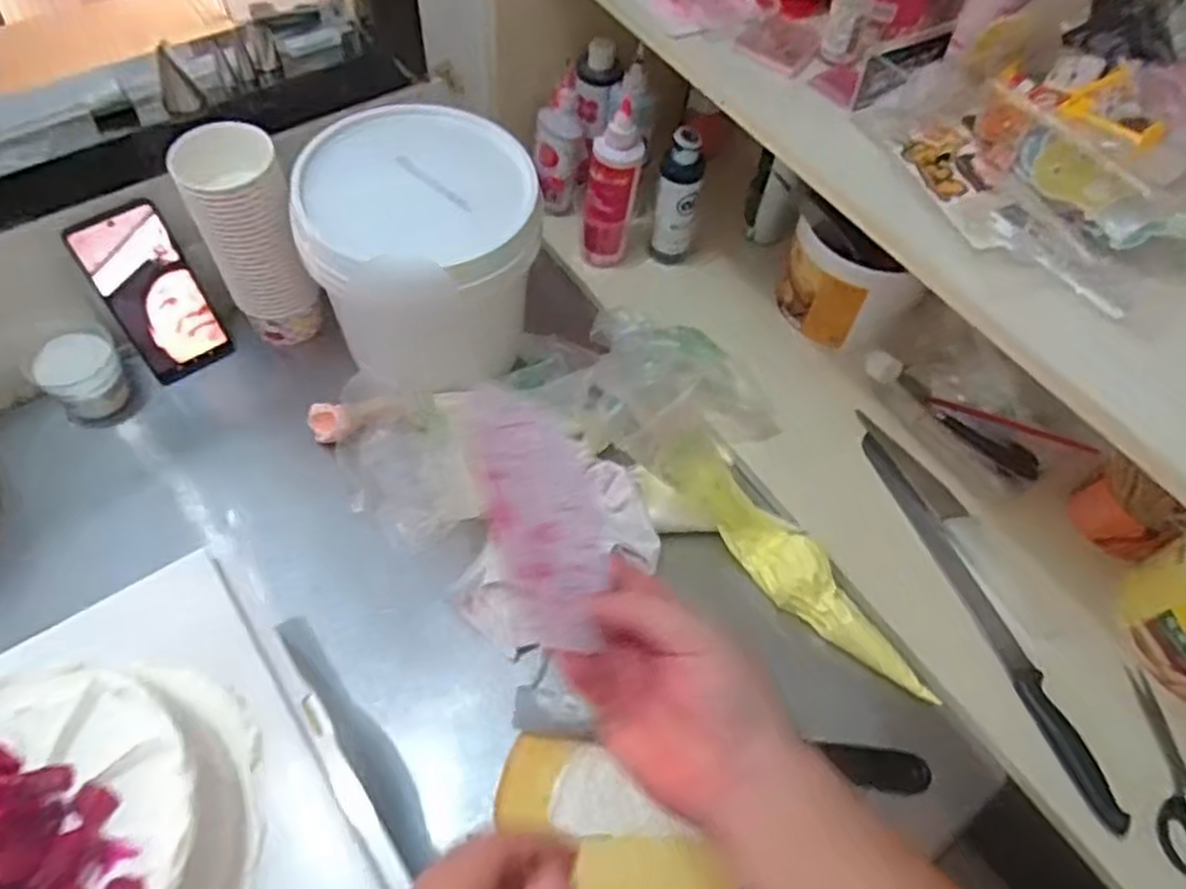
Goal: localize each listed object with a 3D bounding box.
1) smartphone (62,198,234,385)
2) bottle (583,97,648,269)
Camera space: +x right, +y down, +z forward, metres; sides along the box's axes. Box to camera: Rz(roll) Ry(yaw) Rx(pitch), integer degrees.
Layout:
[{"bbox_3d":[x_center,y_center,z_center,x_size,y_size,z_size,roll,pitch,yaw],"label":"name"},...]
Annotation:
[{"bbox_3d":[-0.401,-0.137,0.710,0.077,0.158,0.010,-32,40,-22],"label":"smartphone"},{"bbox_3d":[0.020,-0.259,0.792,0.050,0.191,0.048,7,58,0],"label":"bottle"}]

